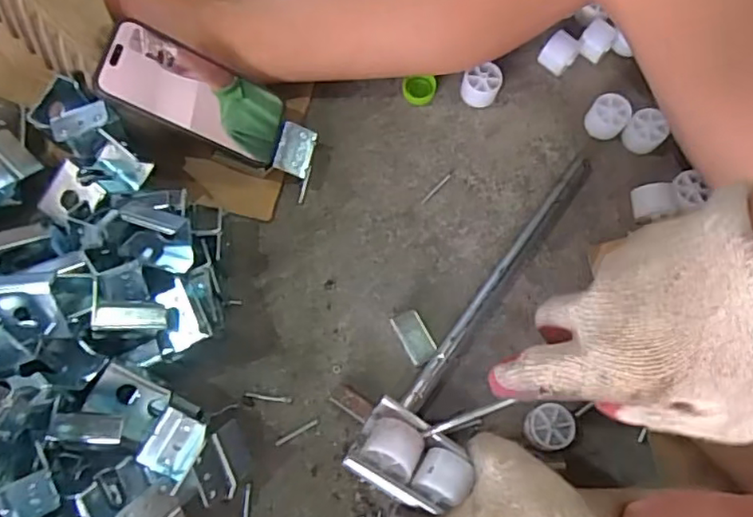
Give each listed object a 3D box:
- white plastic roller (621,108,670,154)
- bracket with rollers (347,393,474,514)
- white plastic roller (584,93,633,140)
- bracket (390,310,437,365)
[{"bbox_3d":[0.247,-0.116,0.557,0.034,0.025,0.034,0,74,-1],"label":"white plastic roller"},{"bbox_3d":[0.021,0.123,0.374,0.066,0.032,0.047,31,76,8],"label":"bracket with rollers"},{"bbox_3d":[0.213,-0.130,0.557,0.033,0.026,0.033,0,74,-1],"label":"white plastic roller"},{"bbox_3d":[0.032,0.064,0.508,0.024,0.009,0.045,-28,76,-8],"label":"bracket"}]

